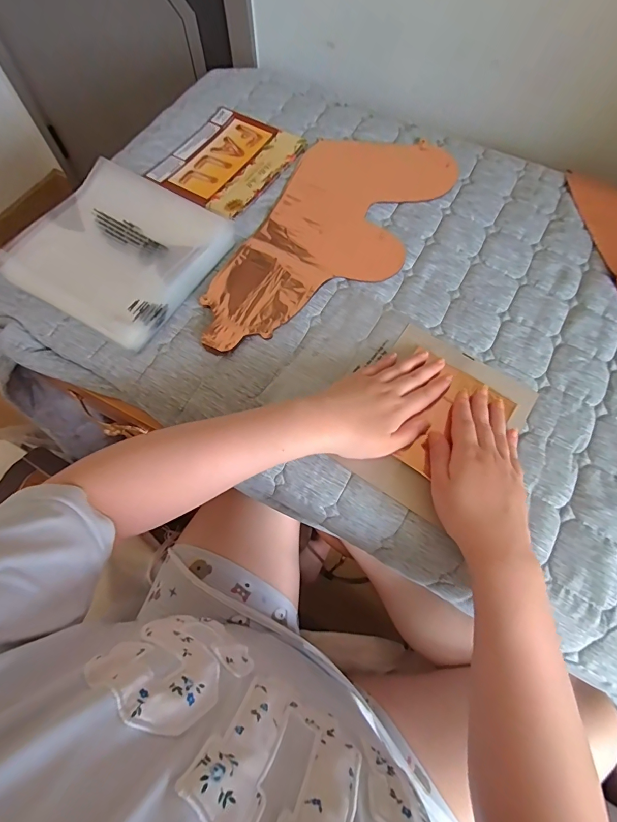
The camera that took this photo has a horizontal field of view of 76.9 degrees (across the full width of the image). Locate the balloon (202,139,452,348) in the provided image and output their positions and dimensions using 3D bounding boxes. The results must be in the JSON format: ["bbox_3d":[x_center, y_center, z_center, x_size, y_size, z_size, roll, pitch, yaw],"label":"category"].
[{"bbox_3d":[0.026,-0.239,0.523,0.201,0.013,0.440,28,70,12],"label":"balloon"}]

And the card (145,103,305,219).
[{"bbox_3d":[-0.122,-0.384,0.593,0.167,0.007,0.199,30,71,13],"label":"card"}]

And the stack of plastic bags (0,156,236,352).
[{"bbox_3d":[-0.245,-0.213,0.503,0.227,0.038,0.219,28,70,12],"label":"stack of plastic bags"}]

